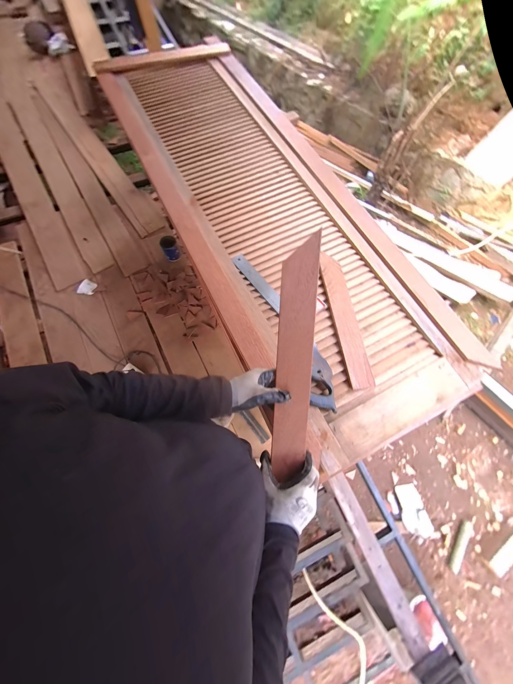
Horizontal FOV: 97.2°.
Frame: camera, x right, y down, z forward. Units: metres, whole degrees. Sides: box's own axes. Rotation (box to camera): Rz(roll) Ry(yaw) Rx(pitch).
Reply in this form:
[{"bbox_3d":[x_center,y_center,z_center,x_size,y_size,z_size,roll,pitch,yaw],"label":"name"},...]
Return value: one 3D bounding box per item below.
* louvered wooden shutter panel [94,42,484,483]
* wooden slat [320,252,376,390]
[{"bbox_3d":[-0.002,-0.508,0.794,0.617,0.055,1.685,-27,75,-7],"label":"louvered wooden shutter panel"},{"bbox_3d":[0.256,-0.076,0.659,0.070,0.018,0.416,-3,70,-13],"label":"wooden slat"}]

